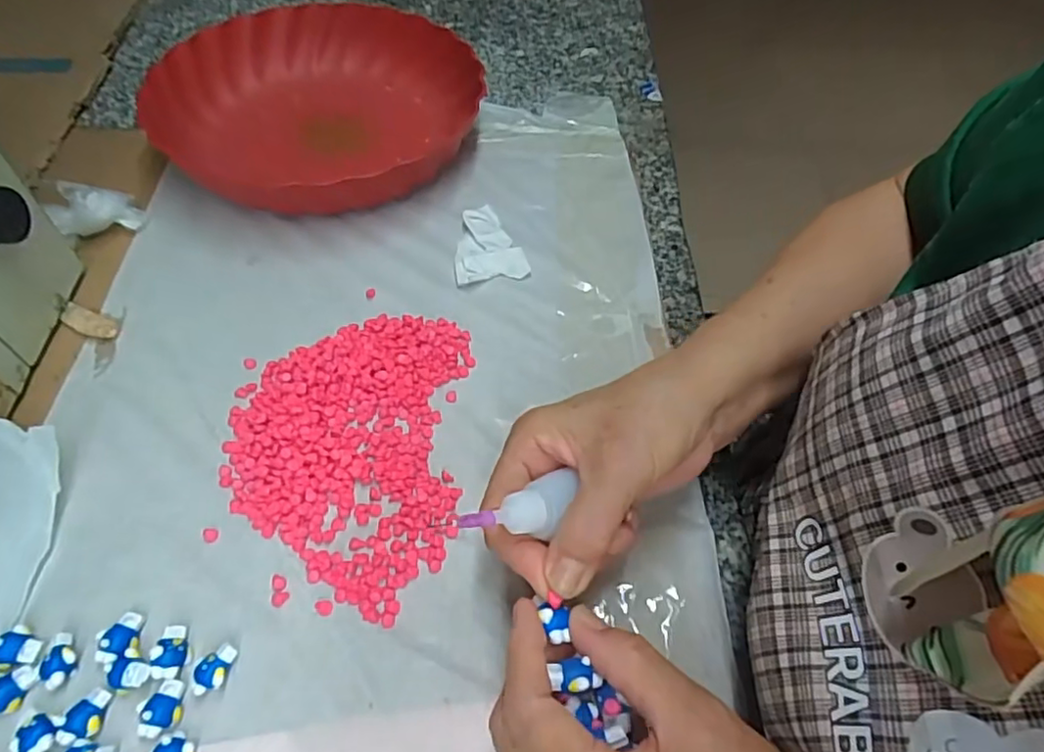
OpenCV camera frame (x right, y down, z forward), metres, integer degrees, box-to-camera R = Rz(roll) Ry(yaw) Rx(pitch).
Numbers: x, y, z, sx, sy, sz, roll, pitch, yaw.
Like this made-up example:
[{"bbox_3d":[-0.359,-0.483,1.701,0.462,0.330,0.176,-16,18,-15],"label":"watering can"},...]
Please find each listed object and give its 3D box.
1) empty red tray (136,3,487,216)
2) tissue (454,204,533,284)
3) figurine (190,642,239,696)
[{"bbox_3d":[-0.153,-0.213,0.479,0.225,0.047,0.219,9,54,3],"label":"empty red tray"},{"bbox_3d":[-0.025,-0.092,0.420,0.047,0.009,0.068,-8,54,-9],"label":"tissue"},{"bbox_3d":[-0.135,0.127,0.267,0.013,0.007,0.022,21,55,12],"label":"figurine"}]

